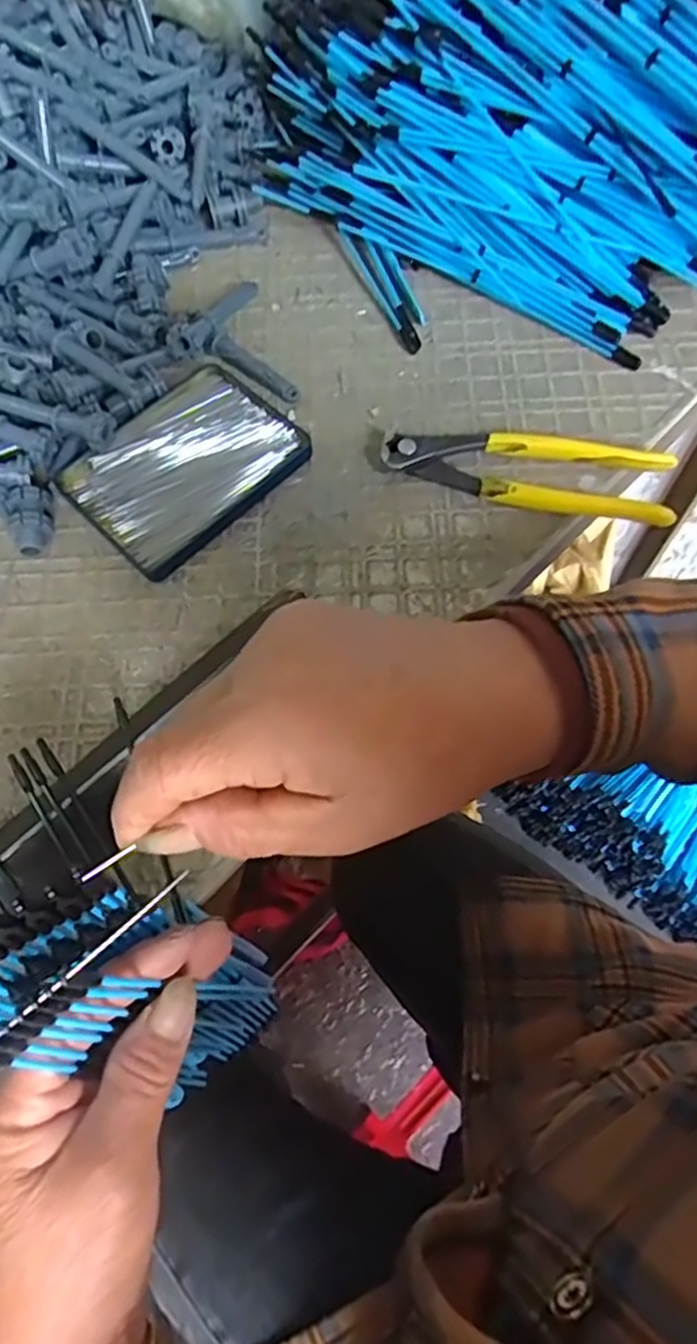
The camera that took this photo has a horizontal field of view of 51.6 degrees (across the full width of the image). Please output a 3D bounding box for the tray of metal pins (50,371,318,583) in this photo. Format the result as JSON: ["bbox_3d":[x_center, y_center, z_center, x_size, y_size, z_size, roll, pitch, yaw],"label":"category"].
[{"bbox_3d":[-0.099,-0.126,0.436,0.102,0.012,0.129,41,73,16],"label":"tray of metal pins"}]

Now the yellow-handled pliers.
[{"bbox_3d":[0.104,-0.115,0.420,0.163,0.018,0.047,9,67,5],"label":"yellow-handled pliers"}]

